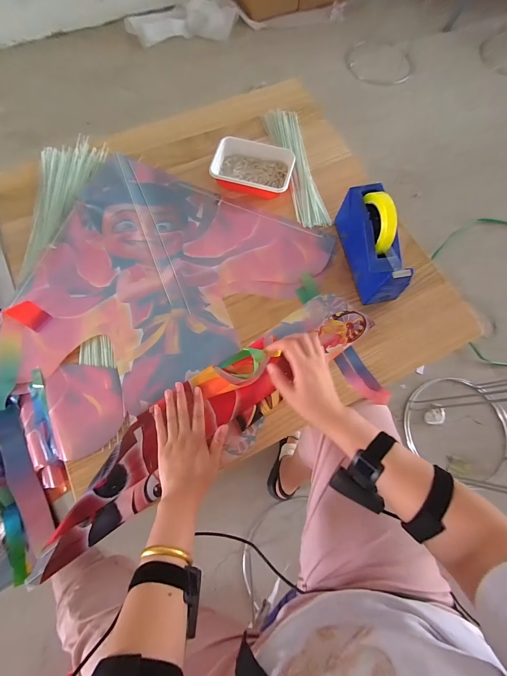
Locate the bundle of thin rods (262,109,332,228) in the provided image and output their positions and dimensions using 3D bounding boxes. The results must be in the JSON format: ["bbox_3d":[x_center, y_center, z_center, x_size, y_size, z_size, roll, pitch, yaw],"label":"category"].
[{"bbox_3d":[0.097,-0.389,0.650,0.074,0.009,0.328,-13,74,-5],"label":"bundle of thin rods"}]

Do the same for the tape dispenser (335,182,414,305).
[{"bbox_3d":[0.221,-0.175,0.531,0.068,0.118,0.200,-12,73,-5],"label":"tape dispenser"}]

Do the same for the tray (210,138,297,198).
[{"bbox_3d":[0.000,-0.364,0.623,0.165,0.036,0.110,10,73,2],"label":"tray"}]

